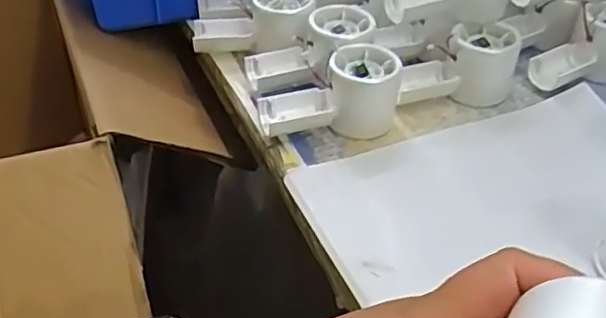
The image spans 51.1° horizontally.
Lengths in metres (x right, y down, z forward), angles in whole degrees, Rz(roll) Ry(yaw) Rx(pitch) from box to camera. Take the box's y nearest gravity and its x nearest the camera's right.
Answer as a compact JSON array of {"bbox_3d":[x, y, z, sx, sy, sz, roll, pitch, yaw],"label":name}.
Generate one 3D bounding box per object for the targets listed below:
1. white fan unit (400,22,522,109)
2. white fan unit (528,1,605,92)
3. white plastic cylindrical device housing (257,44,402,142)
[{"bbox_3d":[0.132,-0.084,0.553,0.101,0.055,0.048,-4,41,-7],"label":"white fan unit"},{"bbox_3d":[0.258,-0.100,0.574,0.108,0.054,0.054,-24,47,-28],"label":"white fan unit"},{"bbox_3d":[0.025,-0.049,0.509,0.115,0.057,0.052,-19,45,-23],"label":"white plastic cylindrical device housing"}]

